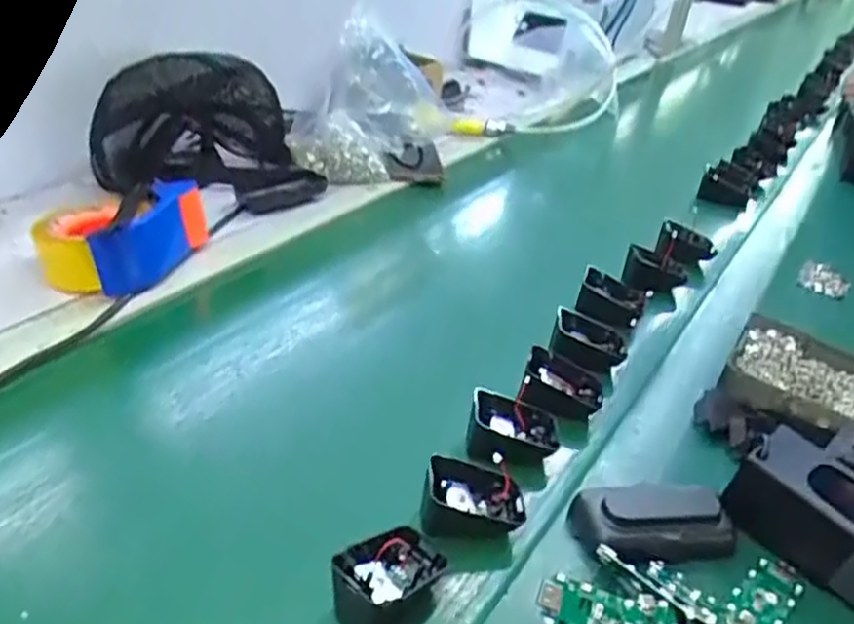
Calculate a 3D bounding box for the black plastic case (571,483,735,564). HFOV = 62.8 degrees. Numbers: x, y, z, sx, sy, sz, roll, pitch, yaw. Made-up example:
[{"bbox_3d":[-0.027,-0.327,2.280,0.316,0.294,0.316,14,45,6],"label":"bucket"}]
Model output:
[{"bbox_3d":[0.152,0.142,0.473,0.105,0.031,0.049,-2,34,-13],"label":"black plastic case"}]

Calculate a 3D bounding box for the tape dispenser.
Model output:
[{"bbox_3d":[-0.301,-0.074,0.677,0.111,0.068,0.156,21,35,20],"label":"tape dispenser"}]

